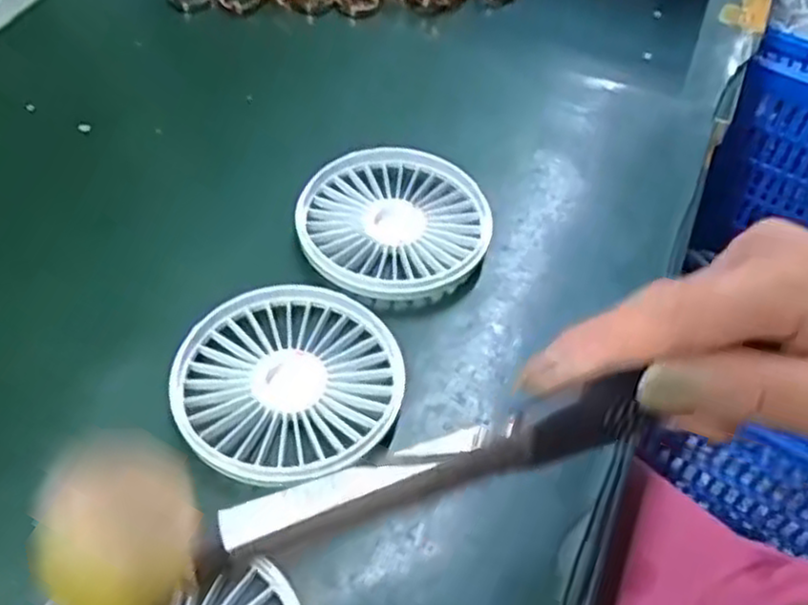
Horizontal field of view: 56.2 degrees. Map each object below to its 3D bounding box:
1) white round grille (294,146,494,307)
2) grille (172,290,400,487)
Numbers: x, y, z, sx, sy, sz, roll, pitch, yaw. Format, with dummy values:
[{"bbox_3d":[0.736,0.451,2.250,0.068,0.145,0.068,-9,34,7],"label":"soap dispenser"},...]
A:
[{"bbox_3d":[-0.005,-0.037,0.353,0.085,0.015,0.086,1,51,-2],"label":"white round grille"},{"bbox_3d":[-0.046,0.029,0.300,0.085,0.013,0.087,1,51,-2],"label":"grille"}]

